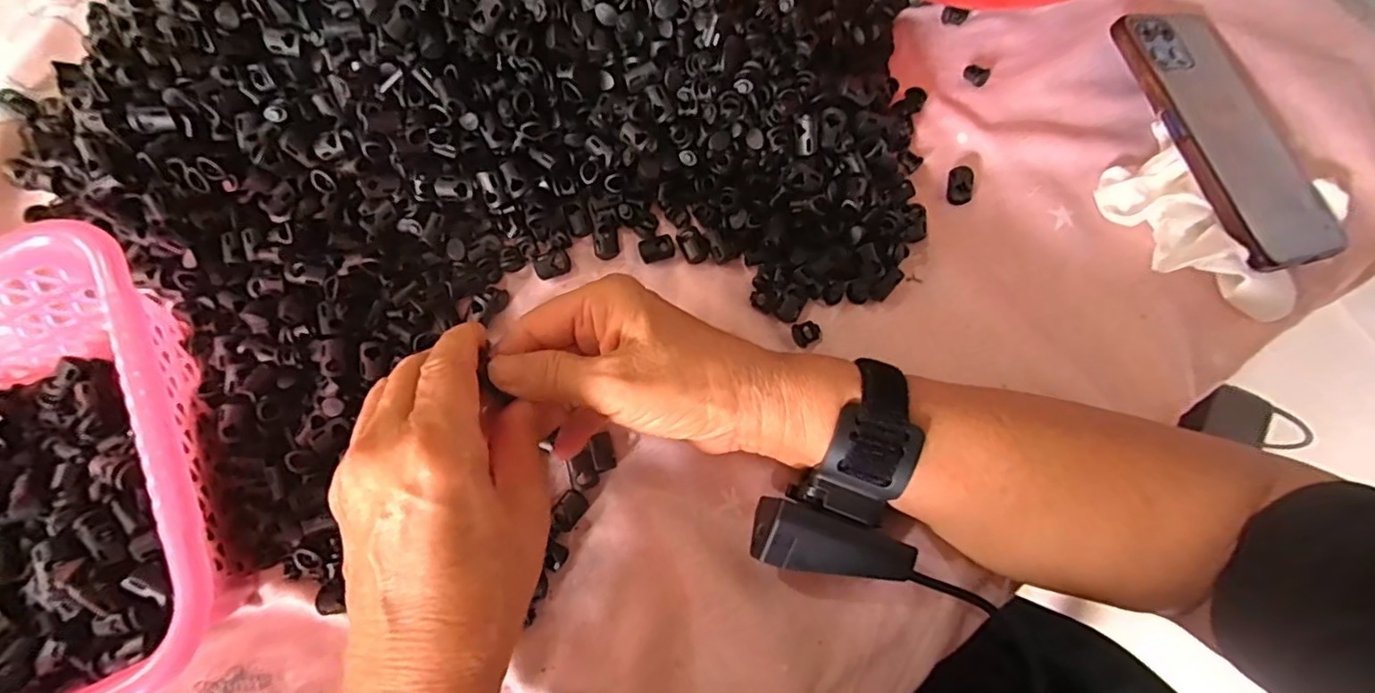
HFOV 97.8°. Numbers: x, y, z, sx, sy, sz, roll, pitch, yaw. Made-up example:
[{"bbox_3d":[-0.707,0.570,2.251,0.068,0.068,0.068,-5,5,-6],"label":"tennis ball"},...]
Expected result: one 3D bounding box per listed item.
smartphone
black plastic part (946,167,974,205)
[{"bbox_3d":[0.302,-0.120,0.335,0.084,0.011,0.160,-8,75,-17],"label":"smartphone"},{"bbox_3d":[0.157,-0.093,0.344,0.013,0.006,0.023,8,76,4],"label":"black plastic part"}]

